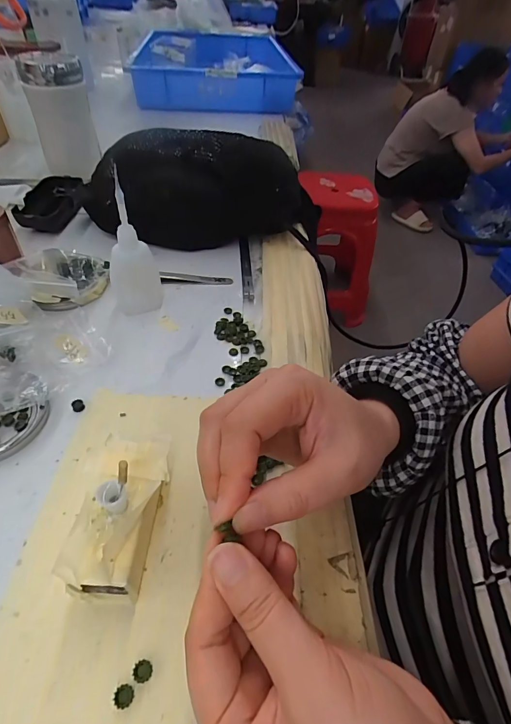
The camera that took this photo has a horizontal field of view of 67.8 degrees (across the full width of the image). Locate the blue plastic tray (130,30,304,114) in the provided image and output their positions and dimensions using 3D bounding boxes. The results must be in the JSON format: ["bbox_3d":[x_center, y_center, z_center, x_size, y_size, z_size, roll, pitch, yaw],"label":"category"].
[{"bbox_3d":[-0.096,-0.730,0.943,0.336,0.078,0.518,-1,47,-6],"label":"blue plastic tray"}]

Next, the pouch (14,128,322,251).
[{"bbox_3d":[-0.108,-0.206,0.442,0.345,0.099,0.115,5,47,-1],"label":"pouch"}]

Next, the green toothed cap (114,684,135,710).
[{"bbox_3d":[-0.061,0.156,0.178,0.008,0.004,0.009,-6,48,-11],"label":"green toothed cap"}]

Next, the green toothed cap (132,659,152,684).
[{"bbox_3d":[-0.055,0.150,0.185,0.009,0.004,0.009,3,47,-3],"label":"green toothed cap"}]

